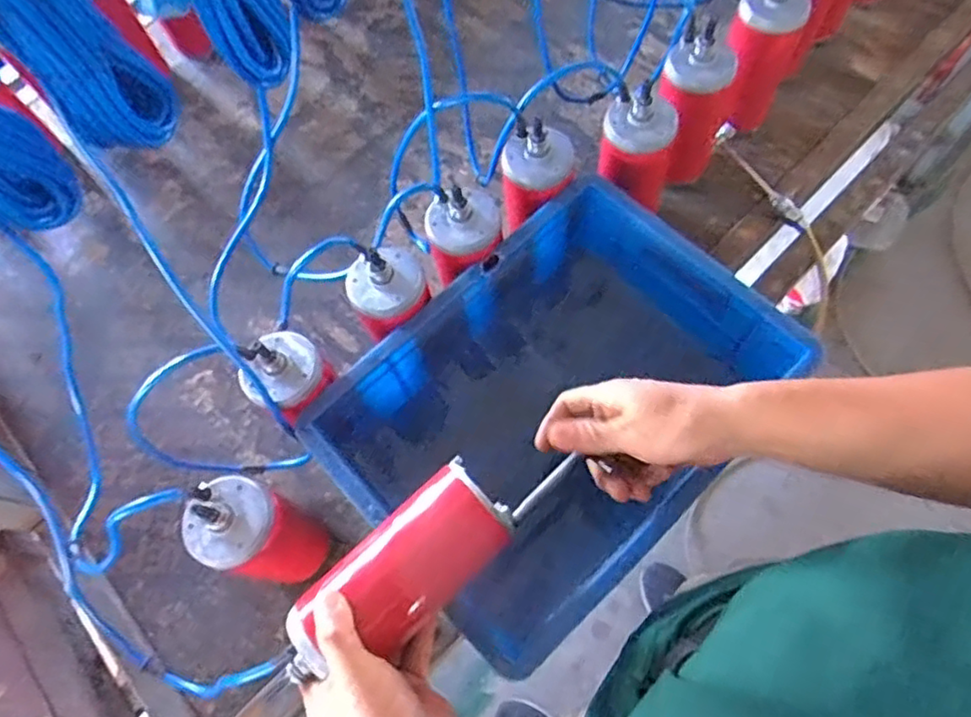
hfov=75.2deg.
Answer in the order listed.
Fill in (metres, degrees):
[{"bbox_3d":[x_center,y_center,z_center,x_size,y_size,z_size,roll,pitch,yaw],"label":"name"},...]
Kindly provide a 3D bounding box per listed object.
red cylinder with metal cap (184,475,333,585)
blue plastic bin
[{"bbox_3d":[-0.206,0.169,0.599,0.073,0.194,0.072,-2,67,4],"label":"red cylinder with metal cap"},{"bbox_3d":[0.070,0.054,0.645,0.401,0.154,0.290,-42,70,-13],"label":"blue plastic bin"}]

